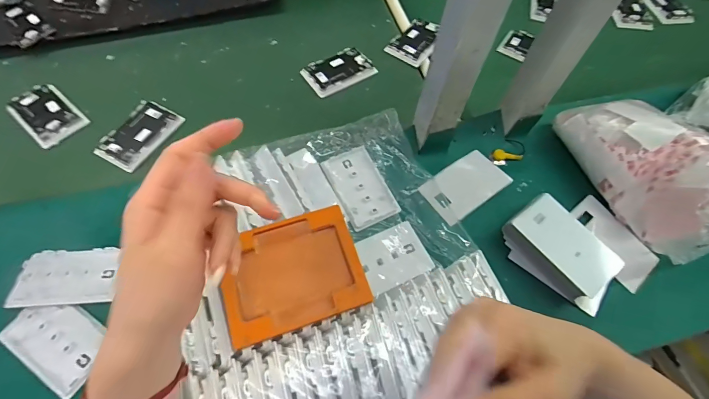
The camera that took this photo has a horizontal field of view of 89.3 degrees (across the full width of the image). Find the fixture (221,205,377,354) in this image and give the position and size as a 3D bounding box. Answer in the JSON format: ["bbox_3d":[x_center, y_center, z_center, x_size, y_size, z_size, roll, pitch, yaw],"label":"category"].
[{"bbox_3d":[-0.061,0.070,0.354,0.131,0.009,0.105,-16,64,-11],"label":"fixture"}]

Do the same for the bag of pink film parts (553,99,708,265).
[{"bbox_3d":[0.320,-0.037,0.406,0.071,0.103,0.208,-16,63,-11],"label":"bag of pink film parts"}]

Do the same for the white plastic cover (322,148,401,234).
[{"bbox_3d":[0.007,-0.016,0.472,0.064,0.015,0.106,-23,65,-14],"label":"white plastic cover"}]

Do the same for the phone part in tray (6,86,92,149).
[{"bbox_3d":[-0.443,-0.122,0.516,0.105,0.014,0.066,37,66,16],"label":"phone part in tray"}]

